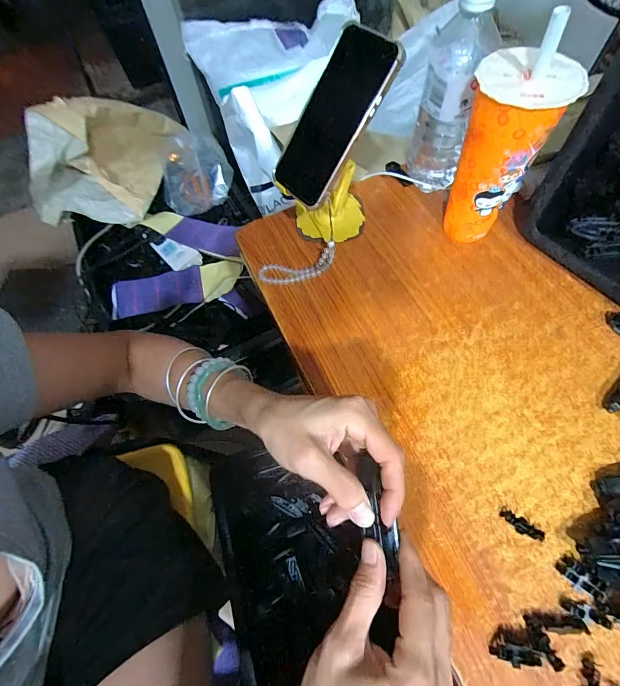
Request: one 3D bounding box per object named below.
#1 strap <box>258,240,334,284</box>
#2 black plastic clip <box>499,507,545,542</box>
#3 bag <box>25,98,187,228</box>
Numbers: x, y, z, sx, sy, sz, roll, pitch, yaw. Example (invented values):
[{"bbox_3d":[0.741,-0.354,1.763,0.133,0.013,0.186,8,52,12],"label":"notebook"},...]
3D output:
[{"bbox_3d":[-0.015,-0.093,0.449,0.096,0.023,0.031,-13,62,-3],"label":"strap"},{"bbox_3d":[0.182,0.157,0.317,0.037,0.009,0.011,37,70,20],"label":"black plastic clip"},{"bbox_3d":[-0.528,-0.488,0.936,0.306,0.193,0.336,5,64,7],"label":"bag"}]

